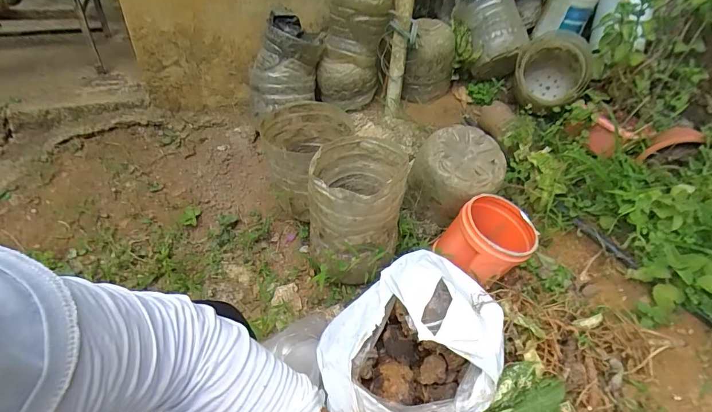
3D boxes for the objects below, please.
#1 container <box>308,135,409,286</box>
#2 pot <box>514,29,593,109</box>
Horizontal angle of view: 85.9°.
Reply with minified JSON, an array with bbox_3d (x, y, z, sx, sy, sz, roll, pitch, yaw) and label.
[{"bbox_3d":[-0.003,0.015,0.825,0.188,0.248,0.189,-1,42,-7],"label":"container"},{"bbox_3d":[0.550,-0.373,1.058,0.180,0.181,0.175,3,41,-3],"label":"pot"}]

